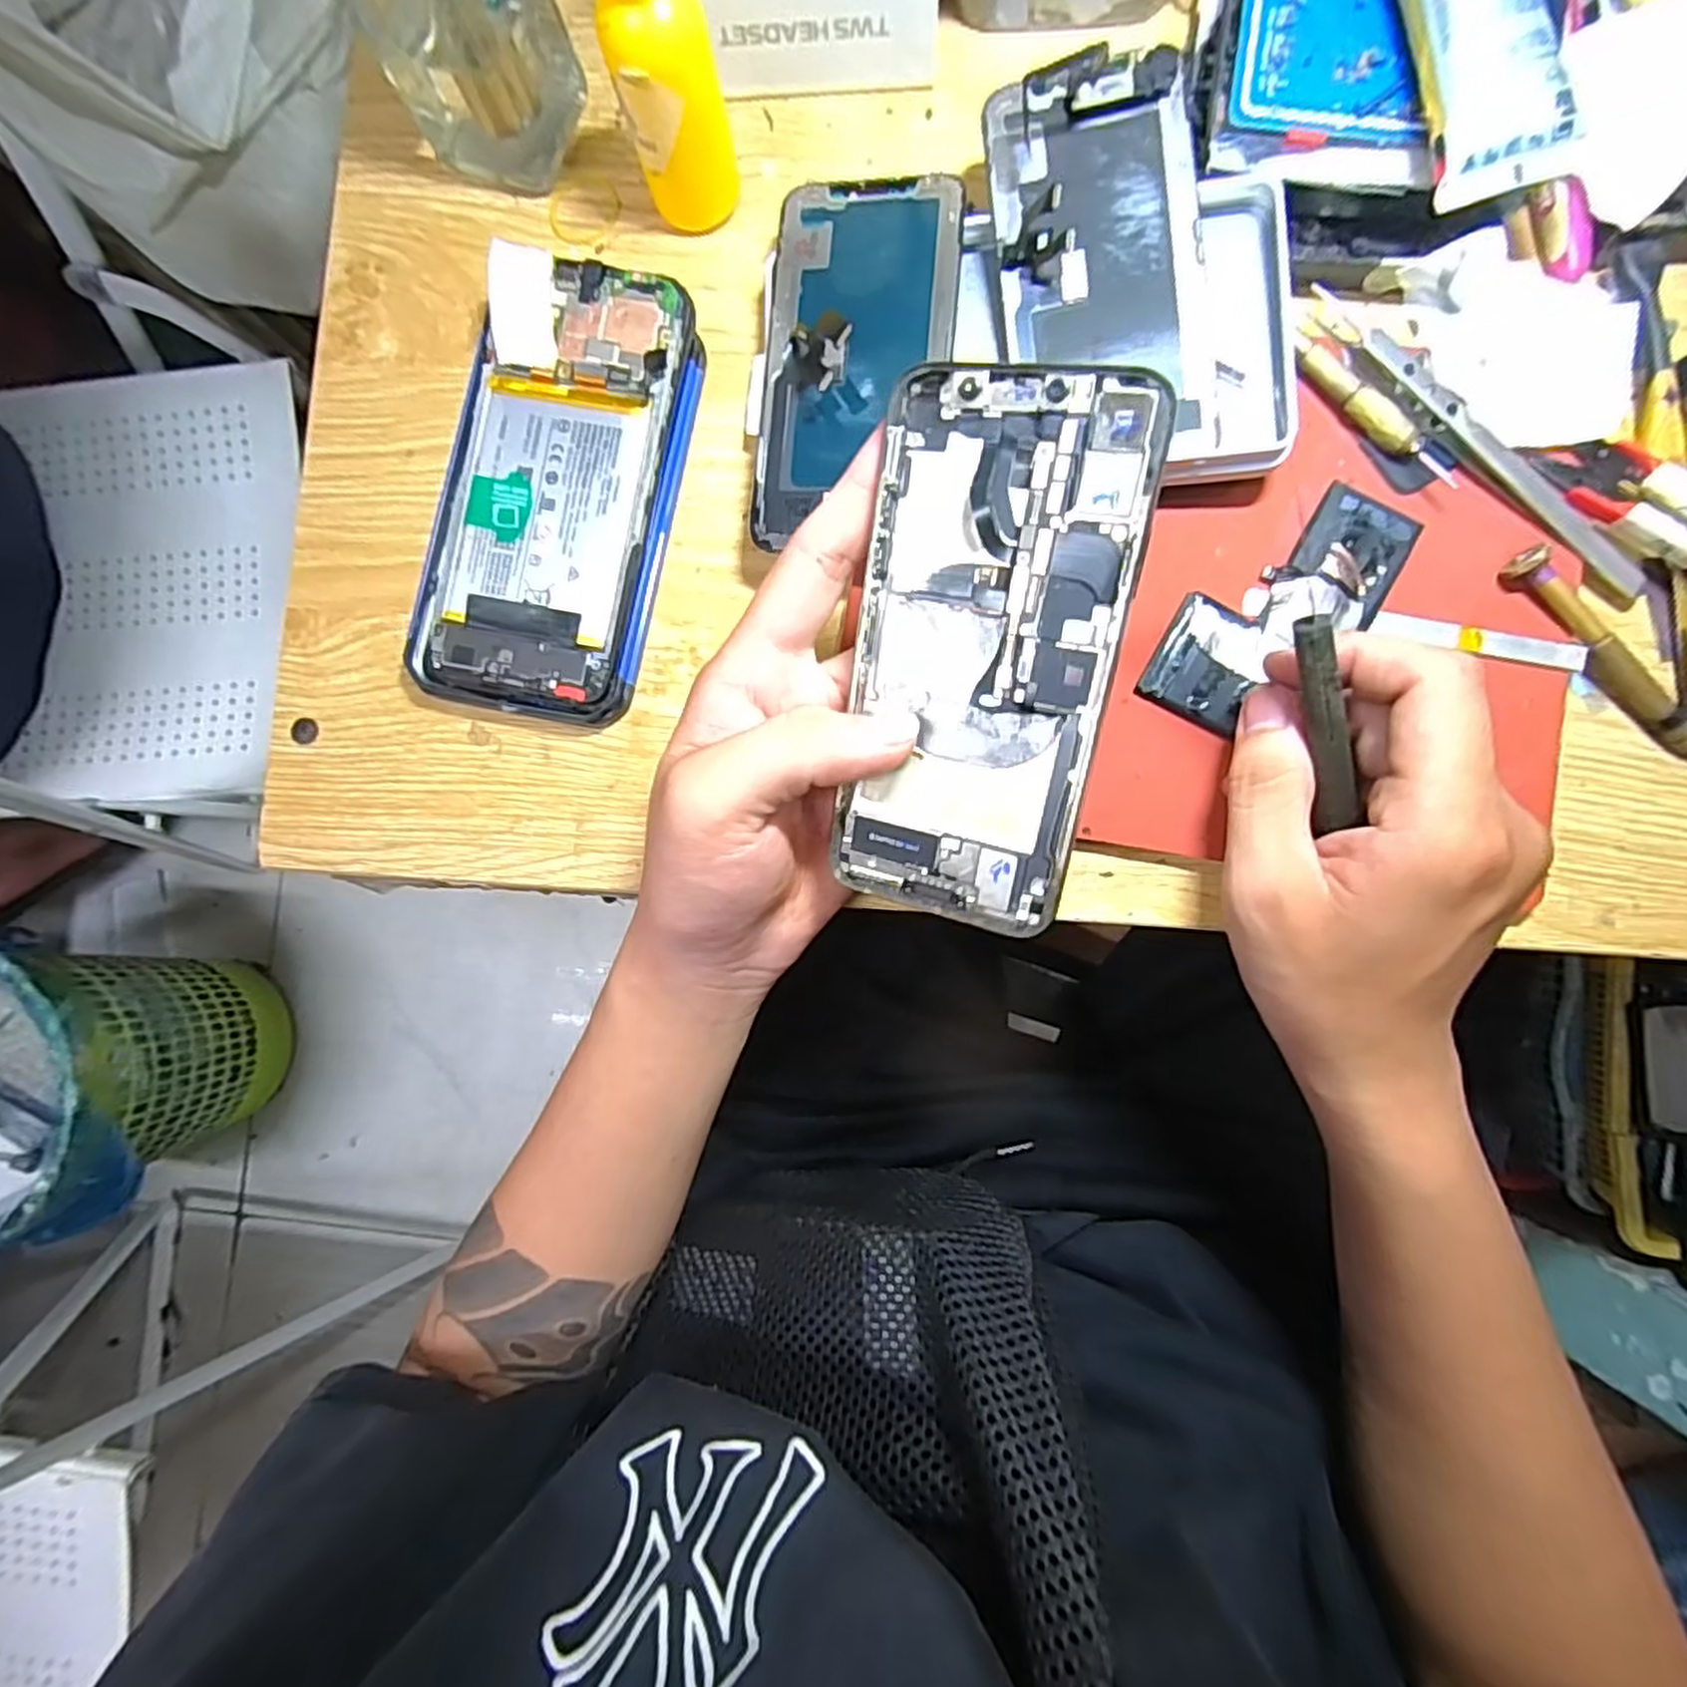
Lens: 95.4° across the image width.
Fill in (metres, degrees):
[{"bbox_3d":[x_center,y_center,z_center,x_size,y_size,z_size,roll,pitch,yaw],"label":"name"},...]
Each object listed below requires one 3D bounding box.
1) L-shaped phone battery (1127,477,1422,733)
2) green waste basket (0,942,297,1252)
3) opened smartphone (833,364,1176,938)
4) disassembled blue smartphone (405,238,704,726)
[{"bbox_3d":[0.152,-0.082,0.267,0.102,0.008,0.041,-38,85,2],"label":"L-shaped phone battery"},{"bbox_3d":[-0.867,0.256,0.891,0.287,0.343,0.295,0,87,5],"label":"green waste basket"},{"bbox_3d":[0.037,-0.047,0.206,0.068,0.006,0.139,15,109,22],"label":"opened smartphone"},{"bbox_3d":[-0.109,-0.132,0.290,0.084,0.017,0.164,12,91,2],"label":"disassembled blue smartphone"}]

